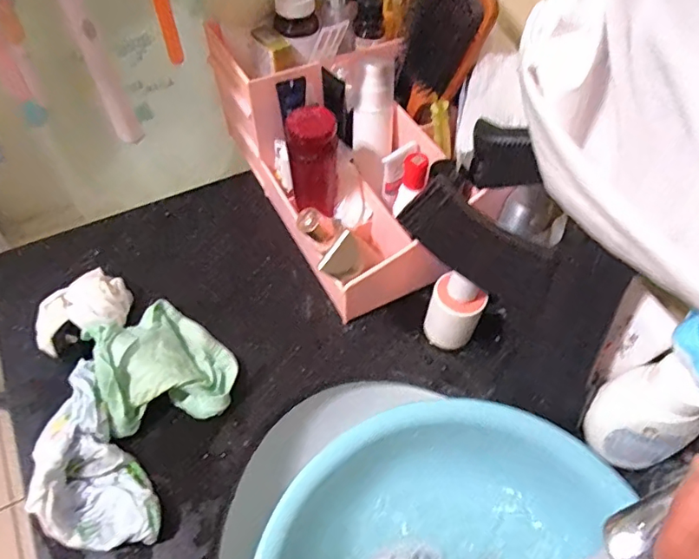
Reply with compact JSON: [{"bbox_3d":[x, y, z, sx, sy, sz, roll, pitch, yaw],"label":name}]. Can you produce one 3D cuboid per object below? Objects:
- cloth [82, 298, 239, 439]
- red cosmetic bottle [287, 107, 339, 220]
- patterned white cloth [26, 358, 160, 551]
[{"bbox_3d":[-0.180,0.072,0.501,0.125,0.058,0.131,-15,57,-12],"label":"cloth"},{"bbox_3d":[-0.035,-0.116,0.528,0.046,0.113,0.037,-3,55,-4],"label":"red cosmetic bottle"},{"bbox_3d":[-0.228,0.156,0.442,0.083,0.046,0.171,-30,61,-21],"label":"patterned white cloth"}]

